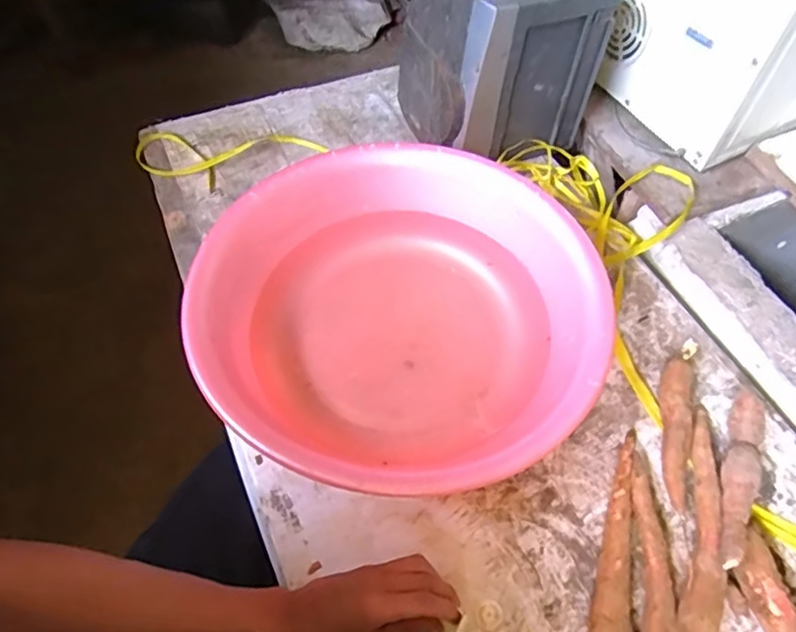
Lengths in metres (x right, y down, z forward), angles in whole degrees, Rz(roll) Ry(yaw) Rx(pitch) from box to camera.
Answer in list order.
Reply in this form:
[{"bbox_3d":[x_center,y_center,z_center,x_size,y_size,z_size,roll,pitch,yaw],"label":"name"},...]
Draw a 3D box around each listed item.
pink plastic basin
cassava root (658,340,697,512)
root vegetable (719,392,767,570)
[{"bbox_3d":[0.027,-0.023,0.652,0.405,0.121,0.438,1,54,-2],"label":"pink plastic basin"},{"bbox_3d":[0.294,0.110,0.611,0.029,0.030,0.185,15,55,8],"label":"cassava root"},{"bbox_3d":[0.337,0.163,0.570,0.031,0.046,0.192,22,56,13],"label":"root vegetable"}]

